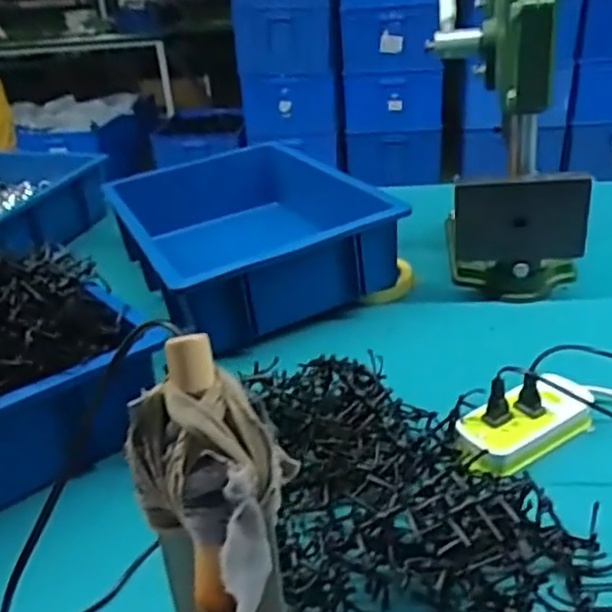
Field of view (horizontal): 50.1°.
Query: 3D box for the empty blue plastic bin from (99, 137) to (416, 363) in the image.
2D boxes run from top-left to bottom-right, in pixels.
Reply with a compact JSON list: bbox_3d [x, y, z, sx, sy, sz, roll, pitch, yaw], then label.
[{"bbox_3d":[-0.088,-0.117,0.972,0.332,0.110,0.455,-17,31,-21],"label":"empty blue plastic bin"}]

